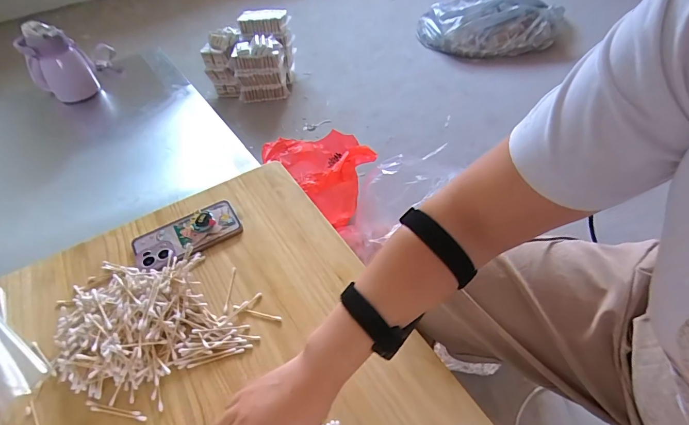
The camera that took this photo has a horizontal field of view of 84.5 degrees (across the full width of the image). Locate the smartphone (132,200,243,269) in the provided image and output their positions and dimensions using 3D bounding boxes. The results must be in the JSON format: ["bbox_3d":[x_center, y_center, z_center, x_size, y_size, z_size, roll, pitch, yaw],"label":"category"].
[{"bbox_3d":[-0.253,0.034,0.609,0.160,0.022,0.083,-27,54,-21],"label":"smartphone"}]

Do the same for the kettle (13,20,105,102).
[{"bbox_3d":[-0.744,-0.391,0.990,0.141,0.187,0.124,-33,54,-22],"label":"kettle"}]

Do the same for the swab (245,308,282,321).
[{"bbox_3d":[-0.121,0.138,0.523,0.071,0.004,0.007,12,50,11],"label":"swab"}]

